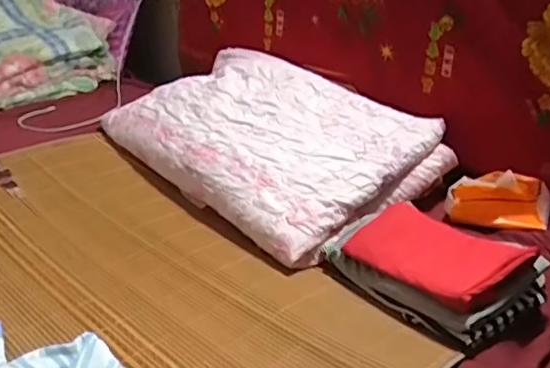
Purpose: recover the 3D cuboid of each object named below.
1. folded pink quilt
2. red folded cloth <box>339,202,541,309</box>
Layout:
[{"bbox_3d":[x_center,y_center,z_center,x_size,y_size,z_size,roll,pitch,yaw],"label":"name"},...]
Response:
[{"bbox_3d":[-0.024,-0.119,1.186,0.455,0.087,0.679,-34,46,-27],"label":"folded pink quilt"},{"bbox_3d":[0.220,0.089,0.807,0.144,0.020,0.220,-24,30,-27],"label":"red folded cloth"}]

